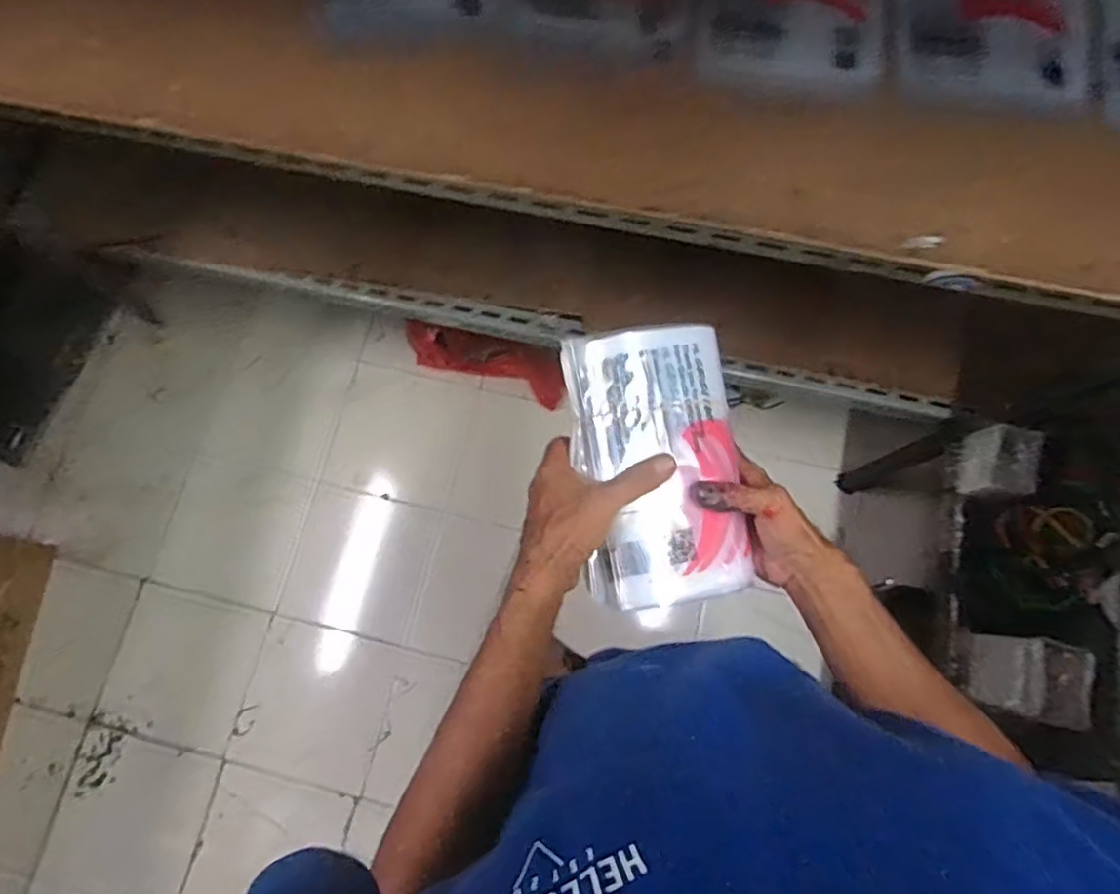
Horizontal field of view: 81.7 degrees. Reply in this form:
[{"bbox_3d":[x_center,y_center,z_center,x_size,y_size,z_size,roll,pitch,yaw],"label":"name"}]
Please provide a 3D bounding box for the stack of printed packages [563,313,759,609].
[{"bbox_3d":[0.076,0.011,0.495,0.124,0.040,0.208,-6,77,-1],"label":"stack of printed packages"}]

